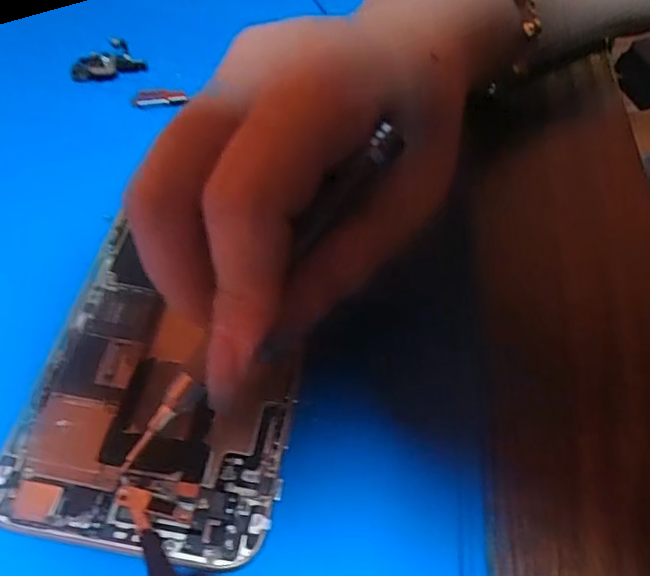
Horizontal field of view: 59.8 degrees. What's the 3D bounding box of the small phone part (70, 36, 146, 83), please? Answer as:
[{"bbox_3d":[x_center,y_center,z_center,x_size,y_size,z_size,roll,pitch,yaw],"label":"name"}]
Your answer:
[{"bbox_3d":[-0.087,-0.089,0.223,0.027,0.004,0.016,-28,78,-11],"label":"small phone part"}]

